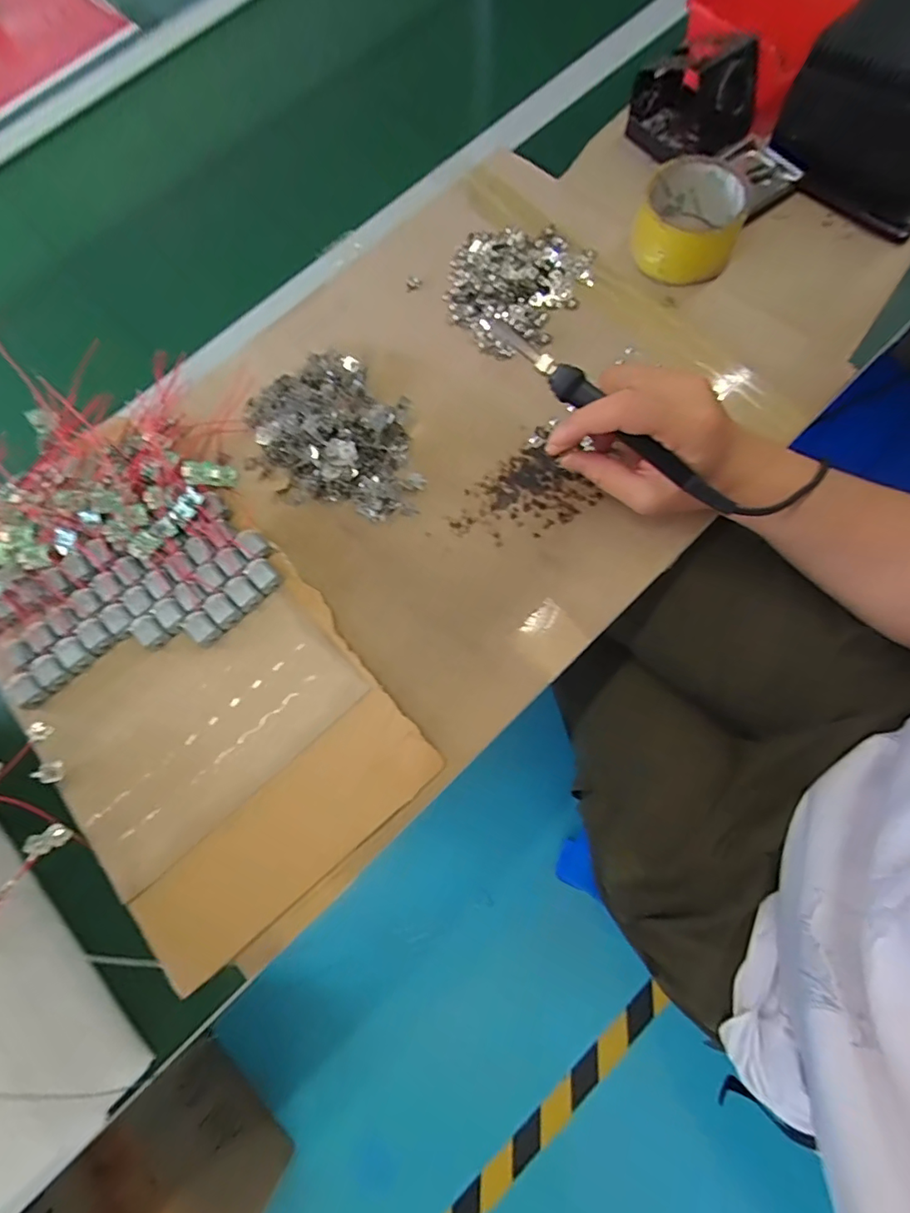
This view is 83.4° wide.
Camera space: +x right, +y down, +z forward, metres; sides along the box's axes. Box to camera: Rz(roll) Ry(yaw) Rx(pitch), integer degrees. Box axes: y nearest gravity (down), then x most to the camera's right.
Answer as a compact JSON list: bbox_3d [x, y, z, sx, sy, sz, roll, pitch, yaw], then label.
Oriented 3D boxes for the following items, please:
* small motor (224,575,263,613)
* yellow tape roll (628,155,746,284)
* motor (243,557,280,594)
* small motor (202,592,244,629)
[{"bbox_3d":[-0.159,-0.010,0.383,0.025,0.014,0.019,42,81,15],"label":"small motor"},{"bbox_3d":[0.199,-0.328,0.434,0.083,0.058,0.091,-2,73,5],"label":"yellow tape roll"},{"bbox_3d":[-0.145,-0.023,0.387,0.019,0.015,0.026,-43,74,-8],"label":"motor"},{"bbox_3d":[-0.172,0.003,0.381,0.027,0.012,0.018,42,81,15],"label":"small motor"}]

